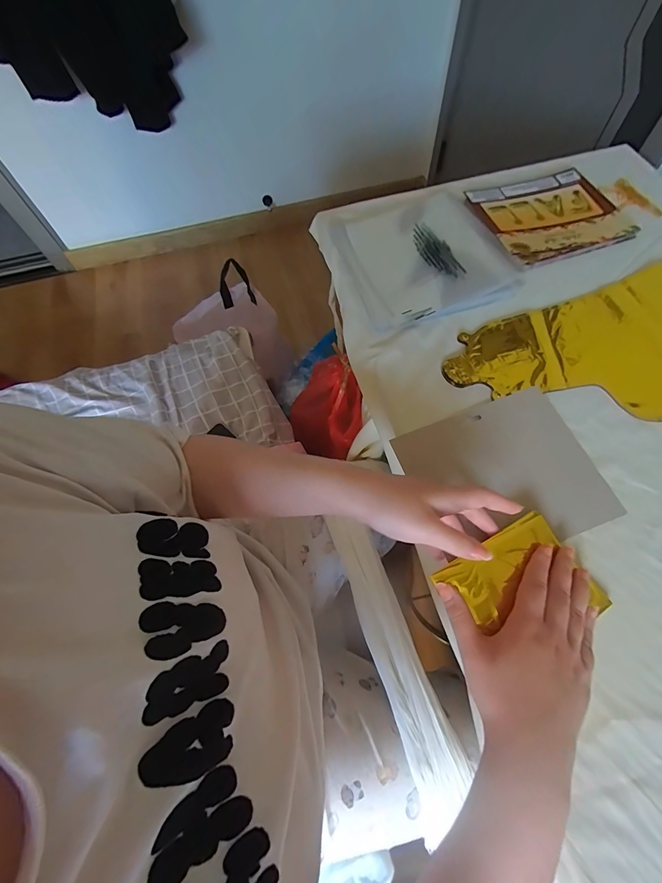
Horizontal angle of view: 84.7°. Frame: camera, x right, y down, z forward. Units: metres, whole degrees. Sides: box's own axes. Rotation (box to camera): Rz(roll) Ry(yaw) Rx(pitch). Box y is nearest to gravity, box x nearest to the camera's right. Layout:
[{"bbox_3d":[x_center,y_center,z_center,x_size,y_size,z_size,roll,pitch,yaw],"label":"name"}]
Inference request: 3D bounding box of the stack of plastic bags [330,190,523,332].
[{"bbox_3d":[0.126,-0.276,0.521,0.213,0.027,0.234,-16,65,-4],"label":"stack of plastic bags"}]

